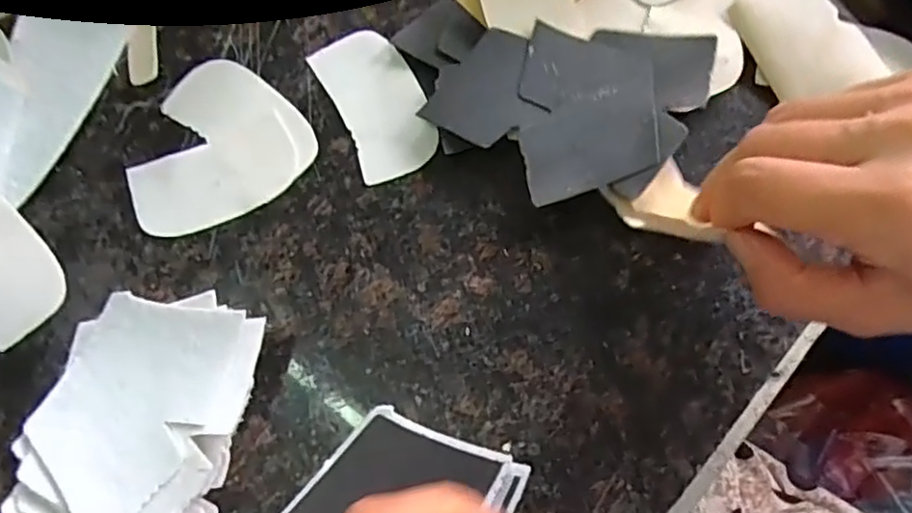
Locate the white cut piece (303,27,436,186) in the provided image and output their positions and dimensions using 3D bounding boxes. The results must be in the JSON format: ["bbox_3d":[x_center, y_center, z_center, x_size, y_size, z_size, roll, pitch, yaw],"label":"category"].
[{"bbox_3d":[-0.041,-0.081,0.345,0.045,0.004,0.085,-26,74,-2],"label":"white cut piece"}]

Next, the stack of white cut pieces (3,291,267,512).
[{"bbox_3d":[-0.141,0.085,0.289,0.084,0.025,0.138,15,76,7],"label":"stack of white cut pieces"}]

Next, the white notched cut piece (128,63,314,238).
[{"bbox_3d":[-0.128,-0.055,0.341,0.092,0.006,0.083,-38,76,-7],"label":"white notched cut piece"}]

